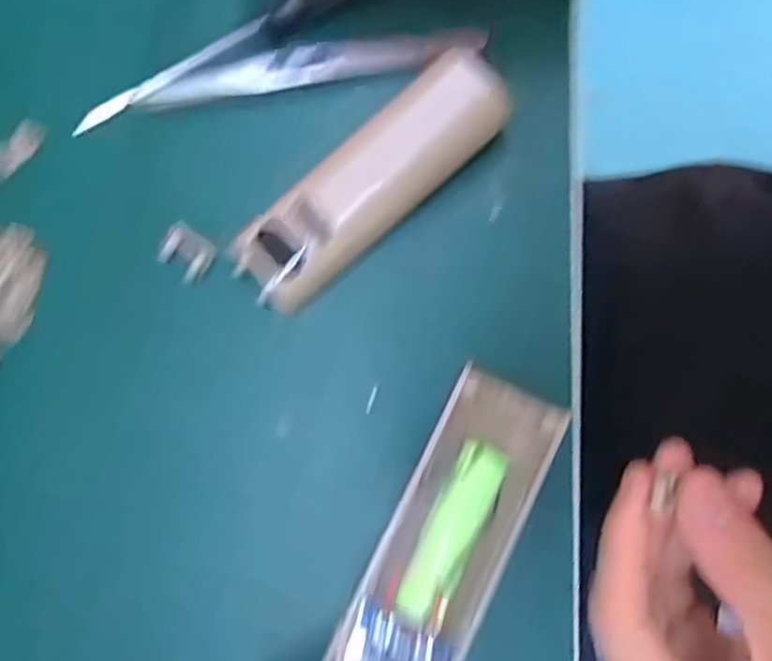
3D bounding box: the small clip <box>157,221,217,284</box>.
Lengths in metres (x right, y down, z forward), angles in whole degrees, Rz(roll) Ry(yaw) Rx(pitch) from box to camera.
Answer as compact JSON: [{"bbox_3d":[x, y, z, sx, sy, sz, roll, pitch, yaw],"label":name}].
[{"bbox_3d":[-0.072,-0.029,0.244,0.020,0.009,0.017,35,82,7],"label":"small clip"}]

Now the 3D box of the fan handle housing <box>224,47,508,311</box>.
[{"bbox_3d":[-0.005,-0.053,0.233,0.106,0.020,0.032,-41,82,-6],"label":"fan handle housing"}]

